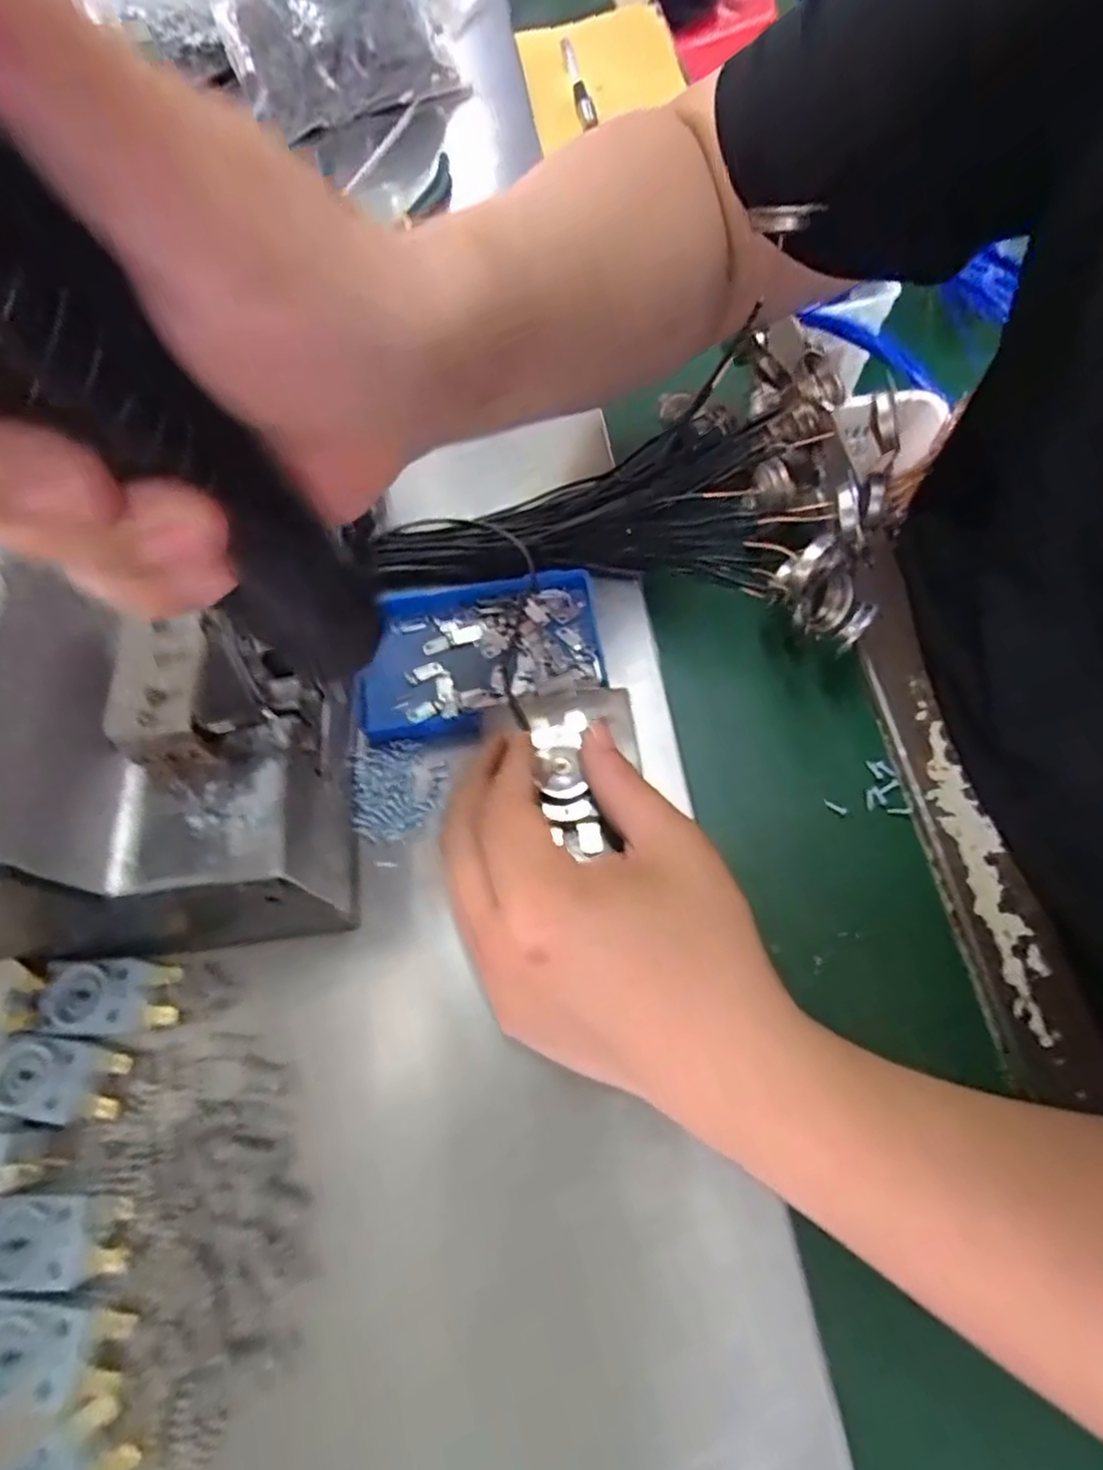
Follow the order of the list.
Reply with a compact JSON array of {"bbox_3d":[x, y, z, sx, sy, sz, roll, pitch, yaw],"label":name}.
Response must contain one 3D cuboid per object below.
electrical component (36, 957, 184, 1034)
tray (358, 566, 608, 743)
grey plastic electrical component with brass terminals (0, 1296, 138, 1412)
[{"bbox_3d":[-0.170,0.100,0.266,0.044,0.013,0.026,-4,65,0],"label":"electrical component"},{"bbox_3d":[-0.034,-0.040,0.326,0.112,0.016,0.073,-5,65,-1],"label":"tray"},{"bbox_3d":[-0.164,0.195,0.218,0.048,0.011,0.027,4,66,3],"label":"grey plastic electrical component with brass terminals"}]

